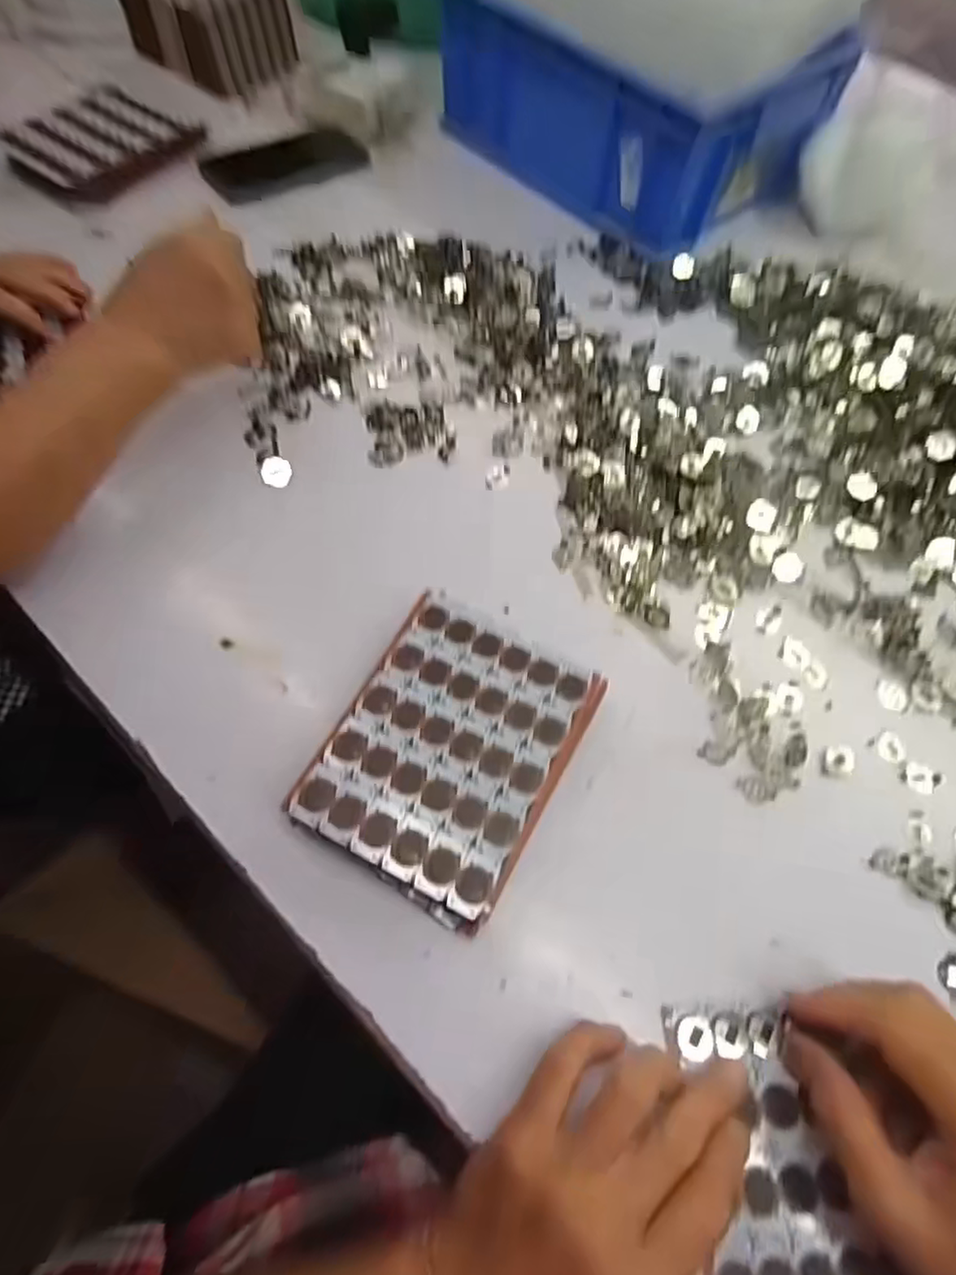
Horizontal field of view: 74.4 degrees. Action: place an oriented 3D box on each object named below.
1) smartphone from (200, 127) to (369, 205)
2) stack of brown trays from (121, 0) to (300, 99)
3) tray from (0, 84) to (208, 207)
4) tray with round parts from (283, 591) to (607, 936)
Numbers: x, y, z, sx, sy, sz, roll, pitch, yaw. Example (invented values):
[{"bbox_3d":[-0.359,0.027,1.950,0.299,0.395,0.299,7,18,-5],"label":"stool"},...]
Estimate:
[{"bbox_3d":[-0.198,-0.488,0.648,0.166,0.006,0.088,-36,70,-20],"label":"smartphone"},{"bbox_3d":[-0.299,-0.695,0.692,0.156,0.094,0.115,34,65,13],"label":"stack of brown trays"},{"bbox_3d":[-0.366,-0.478,0.613,0.114,0.029,0.163,29,64,11],"label":"tray"},{"bbox_3d":[-0.014,0.064,0.355,0.118,0.039,0.155,28,64,11],"label":"tray with round parts"}]

